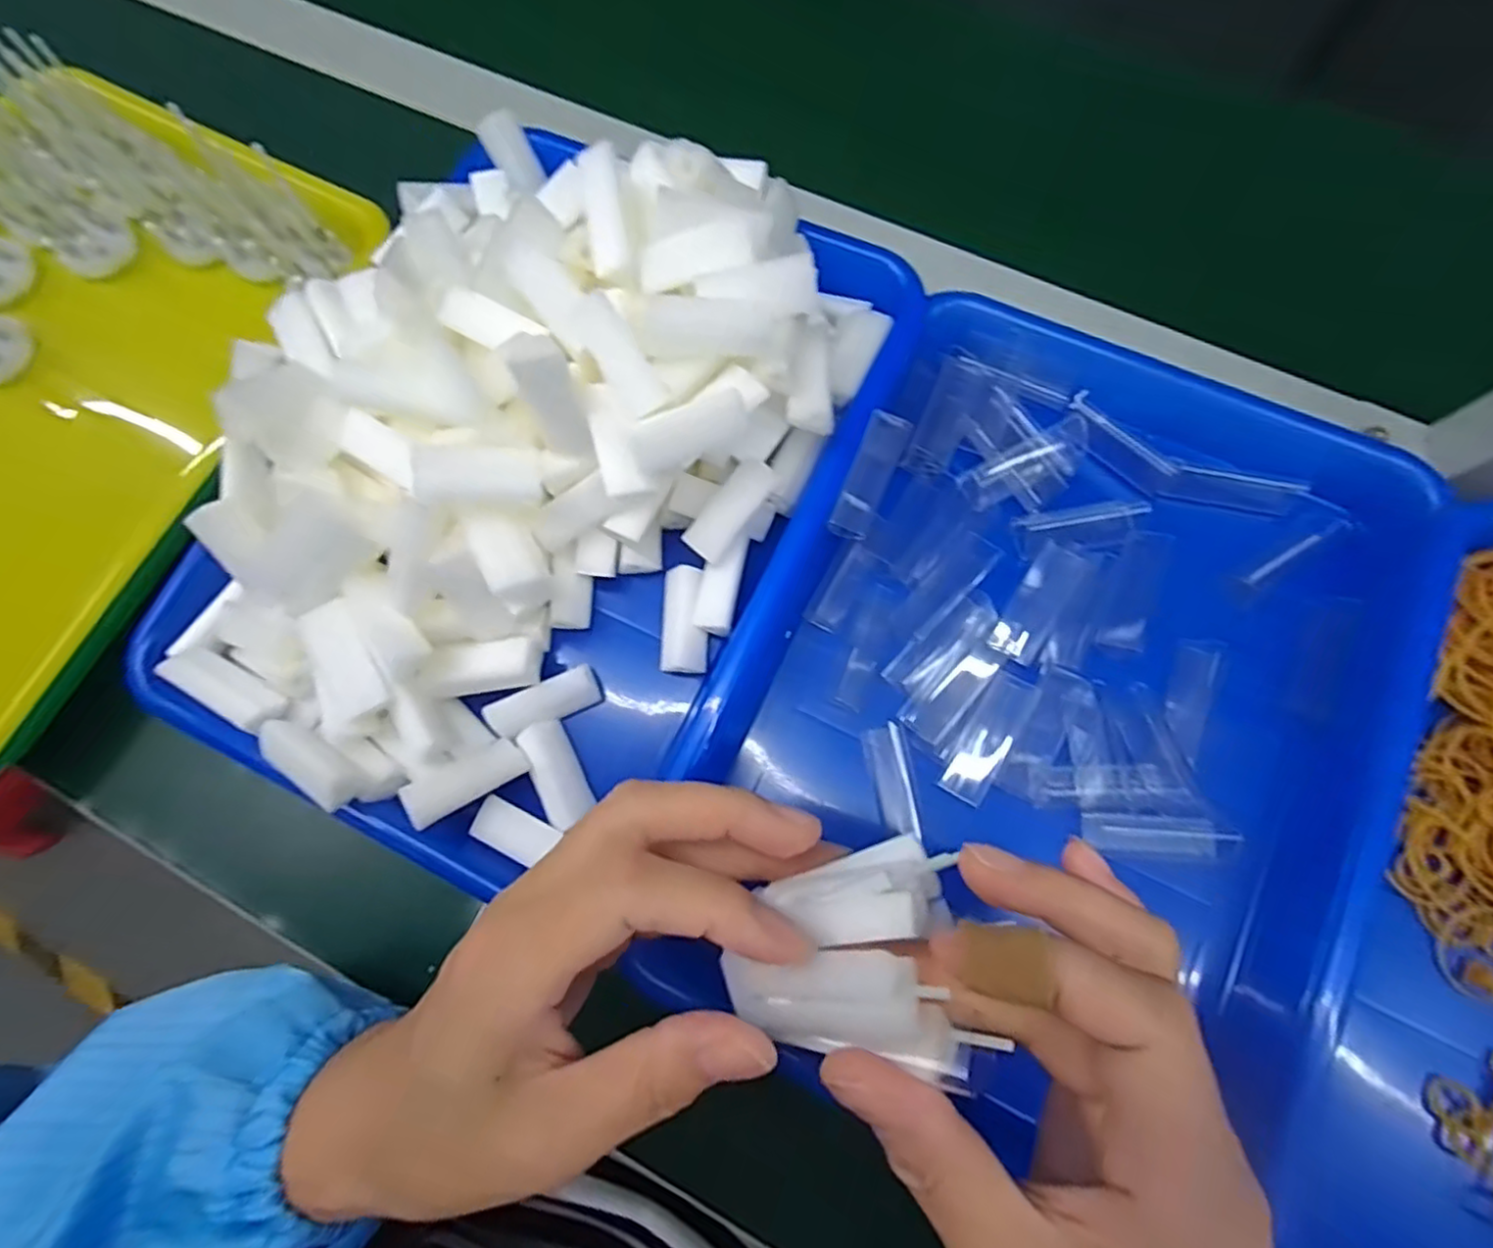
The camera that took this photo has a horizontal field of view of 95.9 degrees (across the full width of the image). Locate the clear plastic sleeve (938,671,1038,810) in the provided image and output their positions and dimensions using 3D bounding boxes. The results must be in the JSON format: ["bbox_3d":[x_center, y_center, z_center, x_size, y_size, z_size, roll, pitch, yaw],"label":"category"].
[{"bbox_3d":[0.097,0.046,0.269,0.017,0.004,0.053,29,81,27],"label":"clear plastic sleeve"}]

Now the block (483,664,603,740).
[{"bbox_3d":[-0.086,0.033,0.288,0.047,0.012,0.017,-21,77,-17],"label":"block"}]

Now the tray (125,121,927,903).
[{"bbox_3d":[-0.095,-0.069,0.283,0.249,0.078,0.319,24,79,7],"label":"tray"}]

